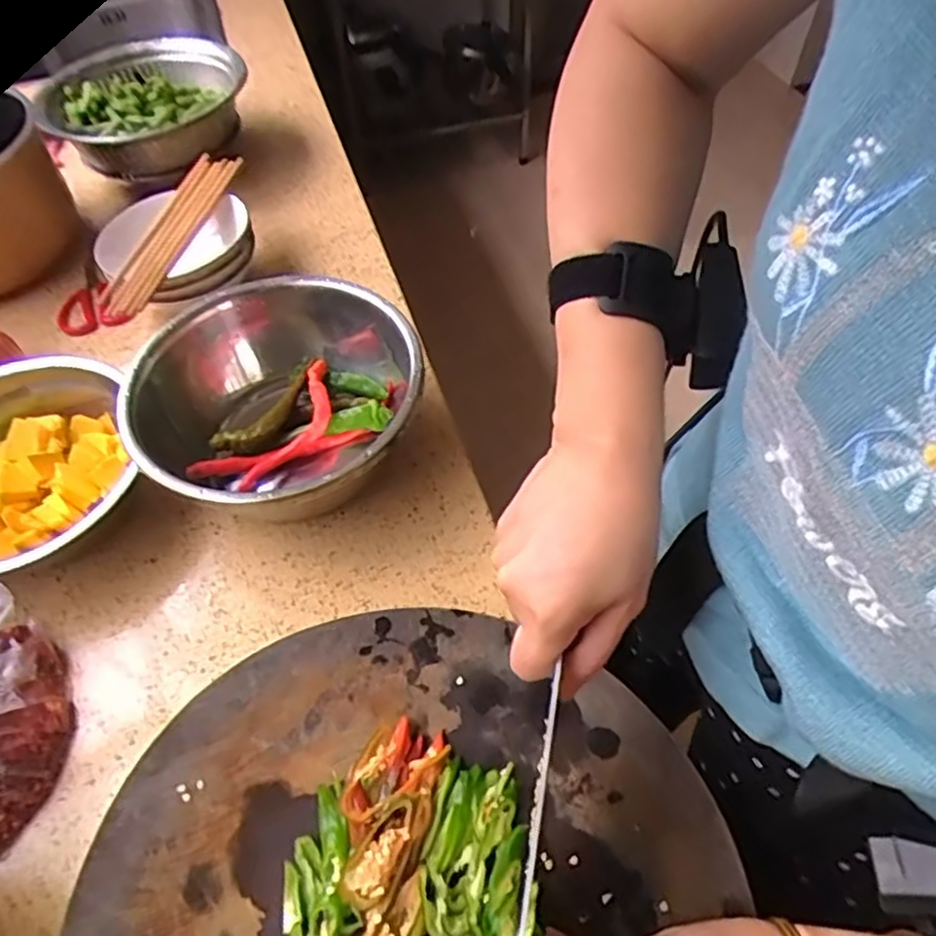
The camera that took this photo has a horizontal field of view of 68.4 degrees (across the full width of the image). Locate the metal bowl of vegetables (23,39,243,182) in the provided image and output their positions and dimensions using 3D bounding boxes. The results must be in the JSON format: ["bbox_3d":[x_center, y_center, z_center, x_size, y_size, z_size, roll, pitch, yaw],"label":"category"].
[{"bbox_3d":[-0.410,-0.460,0.899,0.241,0.111,0.255,-23,56,-13],"label":"metal bowl of vegetables"}]

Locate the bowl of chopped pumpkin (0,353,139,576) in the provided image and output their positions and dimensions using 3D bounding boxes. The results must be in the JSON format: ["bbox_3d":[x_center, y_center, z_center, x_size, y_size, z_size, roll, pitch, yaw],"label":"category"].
[{"bbox_3d":[-0.369,0.007,0.565,0.183,0.089,0.208,-21,56,-12],"label":"bowl of chopped pumpkin"}]

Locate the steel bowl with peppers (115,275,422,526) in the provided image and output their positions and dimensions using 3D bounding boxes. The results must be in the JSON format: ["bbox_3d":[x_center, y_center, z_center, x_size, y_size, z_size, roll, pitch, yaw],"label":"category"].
[{"bbox_3d":[-0.152,-0.048,0.584,0.225,0.102,0.237,-1,54,2],"label":"steel bowl with peppers"}]

